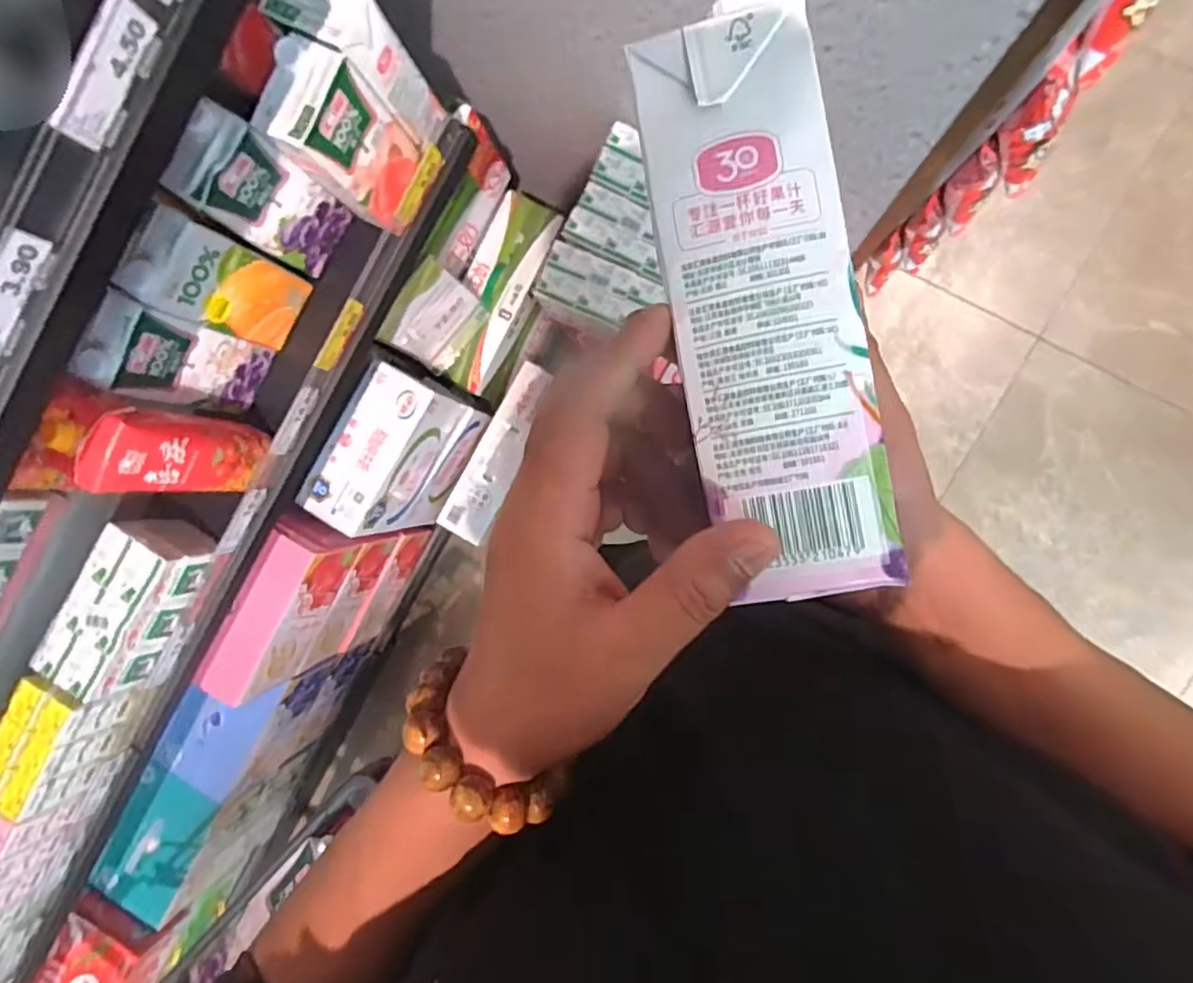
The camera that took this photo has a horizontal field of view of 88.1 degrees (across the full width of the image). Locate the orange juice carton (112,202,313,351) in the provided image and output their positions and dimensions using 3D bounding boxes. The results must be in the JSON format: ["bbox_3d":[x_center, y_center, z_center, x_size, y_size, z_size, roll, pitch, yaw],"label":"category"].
[{"bbox_3d":[-0.400,-0.222,0.667,0.055,0.192,0.091,30,94,6],"label":"orange juice carton"}]

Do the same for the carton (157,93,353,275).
[{"bbox_3d":[-0.349,-0.308,0.650,0.060,0.186,0.094,30,94,6],"label":"carton"}]

